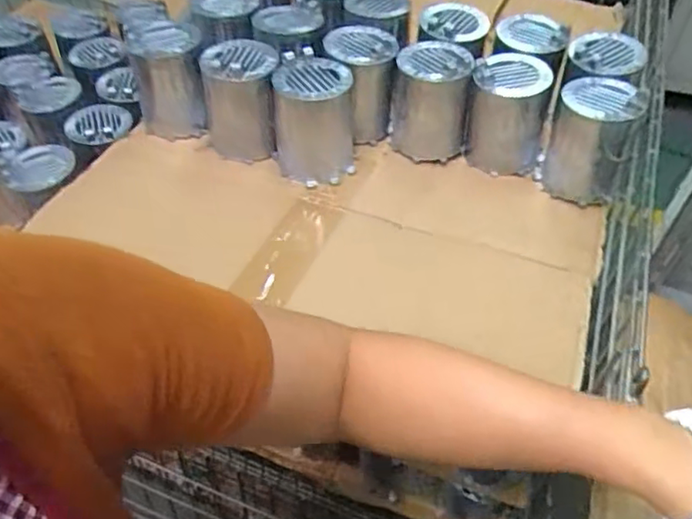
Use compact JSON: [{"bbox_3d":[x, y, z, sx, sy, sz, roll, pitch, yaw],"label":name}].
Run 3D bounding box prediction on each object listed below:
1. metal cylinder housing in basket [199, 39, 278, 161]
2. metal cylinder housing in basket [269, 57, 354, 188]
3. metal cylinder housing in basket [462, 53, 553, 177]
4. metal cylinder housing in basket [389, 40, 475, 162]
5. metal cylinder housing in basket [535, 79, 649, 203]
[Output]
[{"bbox_3d":[-0.124,-0.194,0.745,0.086,0.123,0.083,1,50,0],"label":"metal cylinder housing in basket"},{"bbox_3d":[-0.036,-0.156,0.717,0.092,0.117,0.091,-1,50,-1],"label":"metal cylinder housing in basket"},{"bbox_3d":[0.195,-0.178,0.745,0.093,0.114,0.083,12,51,10],"label":"metal cylinder housing in basket"},{"bbox_3d":[0.101,-0.198,0.753,0.088,0.120,0.091,5,50,4],"label":"metal cylinder housing in basket"},{"bbox_3d":[0.286,-0.141,0.715,0.093,0.127,0.107,20,53,17],"label":"metal cylinder housing in basket"}]

